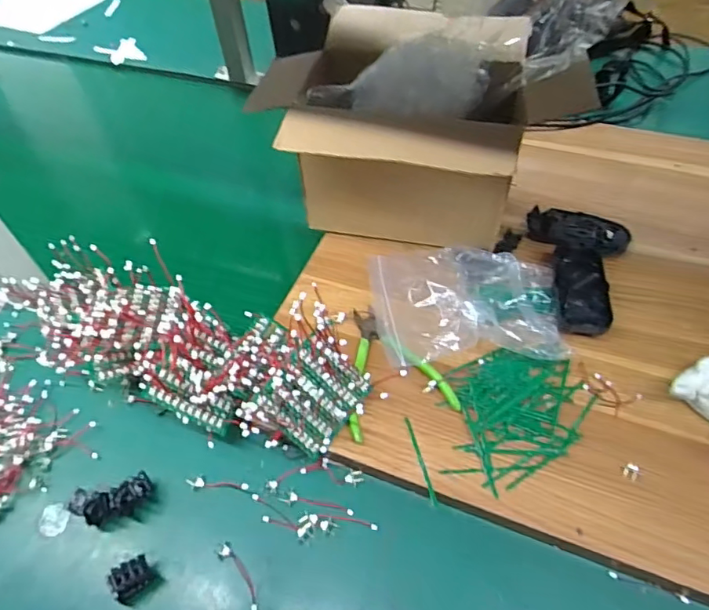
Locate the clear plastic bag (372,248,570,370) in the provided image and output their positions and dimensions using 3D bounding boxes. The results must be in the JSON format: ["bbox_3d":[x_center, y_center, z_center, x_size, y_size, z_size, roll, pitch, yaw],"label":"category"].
[{"bbox_3d":[0.118,-0.011,0.534,0.197,0.048,0.161,-1,53,3],"label":"clear plastic bag"}]

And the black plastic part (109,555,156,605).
[{"bbox_3d":[-0.185,0.230,0.427,0.029,0.029,0.024,-28,56,-17],"label":"black plastic part"}]

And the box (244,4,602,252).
[{"bbox_3d":[0.067,-0.188,0.578,0.317,0.204,0.228,10,54,11],"label":"box"}]

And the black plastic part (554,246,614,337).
[{"bbox_3d":[0.245,-0.018,0.546,0.053,0.021,0.113,8,54,10],"label":"black plastic part"}]

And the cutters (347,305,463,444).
[{"bbox_3d":[0.029,0.054,0.508,0.103,0.028,0.140,-15,53,-8],"label":"cutters"}]

